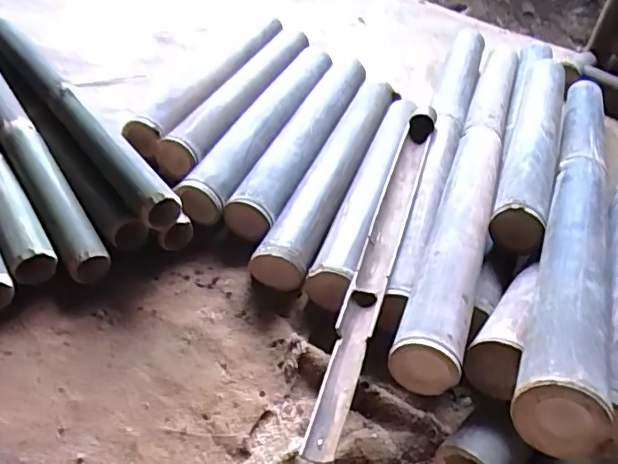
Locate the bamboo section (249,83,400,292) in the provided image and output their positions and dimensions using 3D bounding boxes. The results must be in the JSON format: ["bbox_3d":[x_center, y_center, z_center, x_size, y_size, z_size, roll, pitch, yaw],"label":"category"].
[{"bbox_3d":[0.052,-0.117,0.985,0.080,0.066,0.566,18,43,12],"label":"bamboo section"}]

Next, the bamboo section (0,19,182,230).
[{"bbox_3d":[-0.400,-0.209,0.937,0.058,0.062,0.633,-26,52,-32],"label":"bamboo section"}]

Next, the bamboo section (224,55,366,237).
[{"bbox_3d":[-0.008,-0.166,1.008,0.070,0.070,0.483,17,43,11],"label":"bamboo section"}]

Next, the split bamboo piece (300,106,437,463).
[{"bbox_3d":[0.107,0.010,0.804,0.044,0.038,0.663,16,42,10],"label":"split bamboo piece"}]

